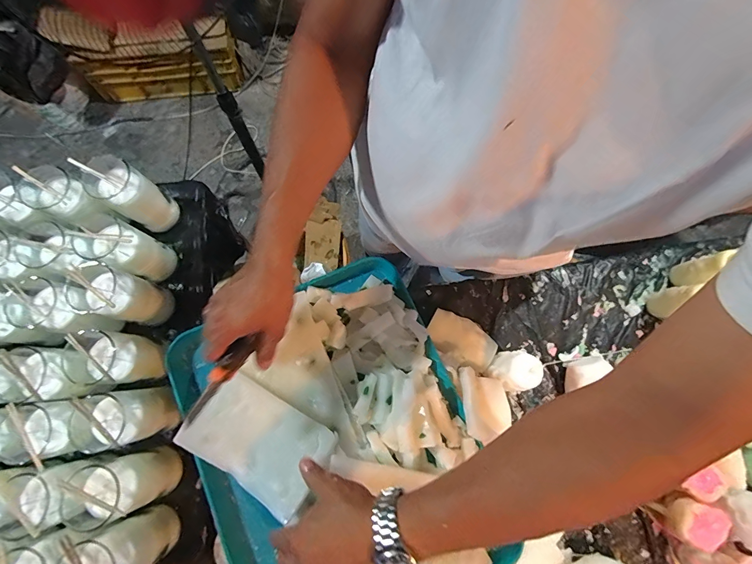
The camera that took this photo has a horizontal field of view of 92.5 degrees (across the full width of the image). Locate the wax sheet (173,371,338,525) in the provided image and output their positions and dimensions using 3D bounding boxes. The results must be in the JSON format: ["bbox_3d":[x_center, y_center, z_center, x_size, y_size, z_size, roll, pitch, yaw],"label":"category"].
[{"bbox_3d":[-0.150,0.203,0.461,0.169,0.017,0.112,32,77,6],"label":"wax sheet"}]

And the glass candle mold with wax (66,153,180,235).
[{"bbox_3d":[-0.390,-0.138,0.577,0.080,0.124,0.068,31,76,6],"label":"glass candle mold with wax"}]

